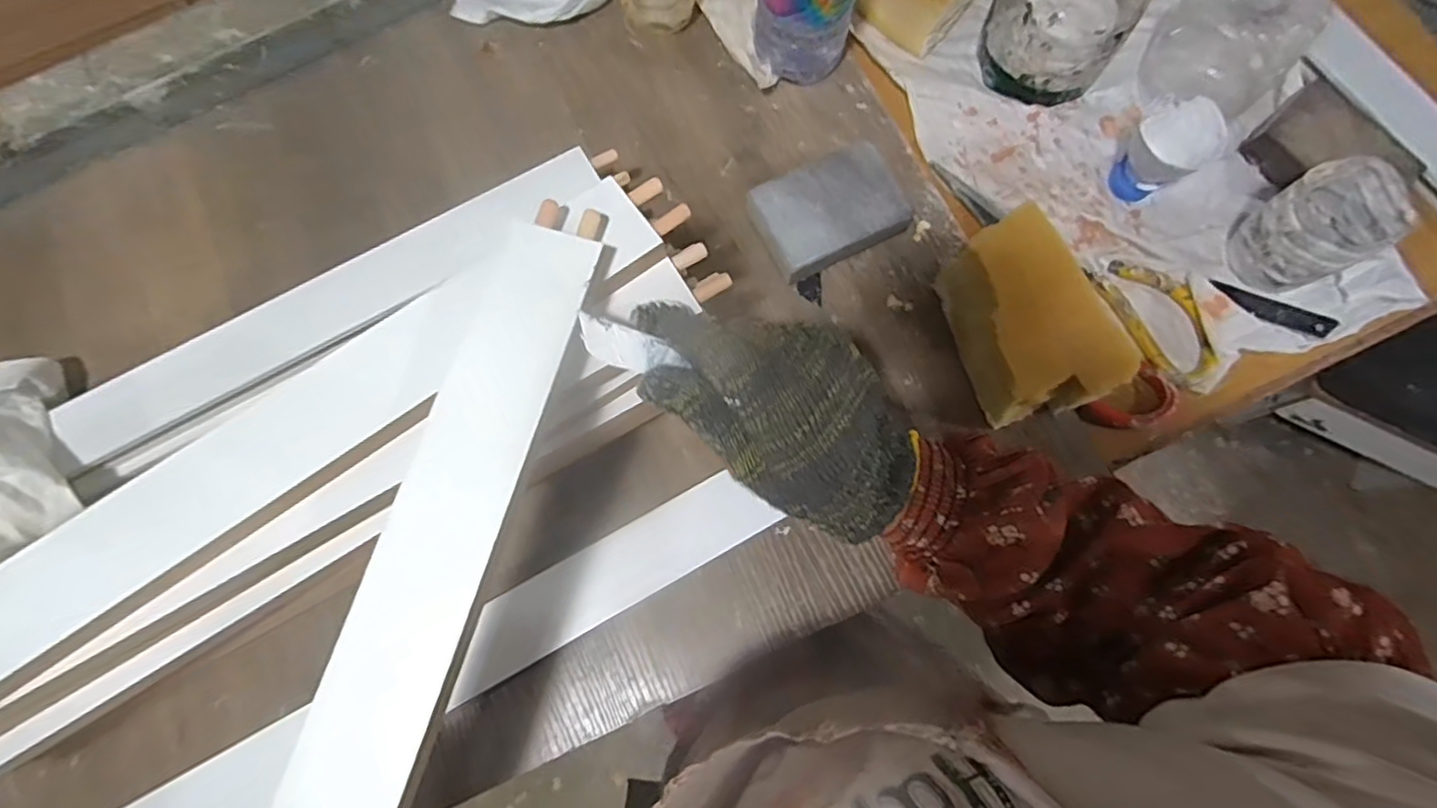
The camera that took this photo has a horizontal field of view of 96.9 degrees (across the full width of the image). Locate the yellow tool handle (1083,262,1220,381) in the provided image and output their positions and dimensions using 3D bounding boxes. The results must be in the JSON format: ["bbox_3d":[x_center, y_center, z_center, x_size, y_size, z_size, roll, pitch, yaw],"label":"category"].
[{"bbox_3d":[0.315,-0.064,0.455,0.052,0.010,0.099,-28,77,-6],"label":"yellow tool handle"}]

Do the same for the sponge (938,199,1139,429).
[{"bbox_3d":[0.207,-0.056,0.424,0.079,0.060,0.122,-16,76,-3],"label":"sponge"}]

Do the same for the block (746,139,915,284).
[{"bbox_3d":[0.079,-0.137,0.459,0.105,0.027,0.075,-28,77,-6],"label":"block"}]

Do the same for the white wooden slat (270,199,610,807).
[{"bbox_3d":[-0.116,0.066,0.256,0.046,0.008,0.323,16,78,5],"label":"white wooden slat"}]

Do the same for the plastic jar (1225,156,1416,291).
[{"bbox_3d":[0.404,-0.120,0.430,0.066,0.067,0.063,0,75,1],"label":"plastic jar"}]

